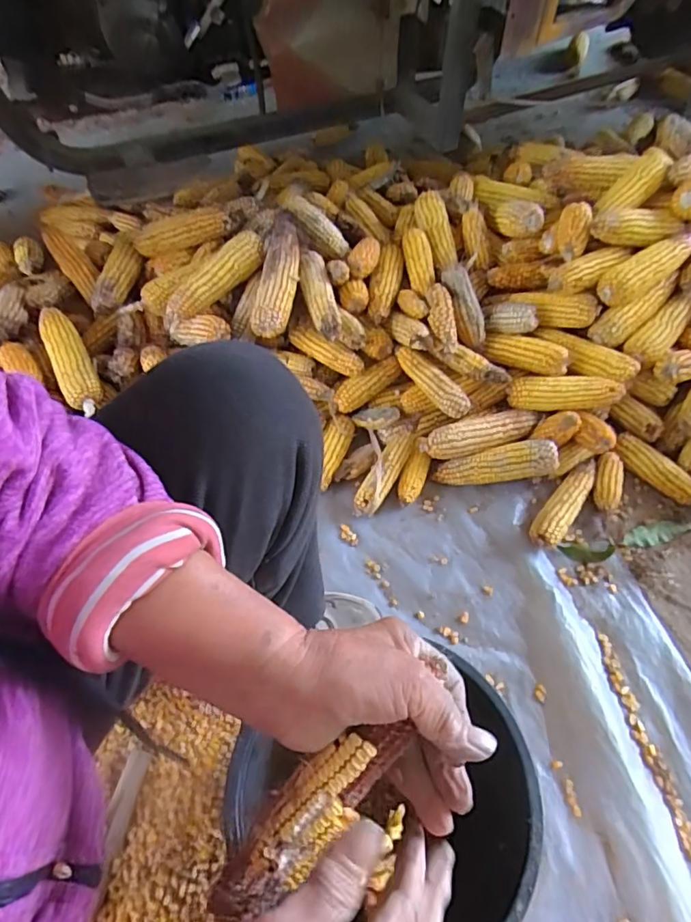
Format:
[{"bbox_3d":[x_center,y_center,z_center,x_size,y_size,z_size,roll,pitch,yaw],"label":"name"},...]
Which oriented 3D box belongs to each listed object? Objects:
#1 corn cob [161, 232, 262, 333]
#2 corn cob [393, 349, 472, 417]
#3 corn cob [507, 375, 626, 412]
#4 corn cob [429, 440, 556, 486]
[{"bbox_3d":[-0.174,-0.235,0.680,0.164,0.046,0.042,-42,63,-1],"label":"corn cob"},{"bbox_3d":[0.115,-0.109,0.706,0.032,0.036,0.128,-33,61,-18],"label":"corn cob"},{"bbox_3d":[0.287,-0.088,0.686,0.138,0.039,0.041,2,56,22],"label":"corn cob"},{"bbox_3d":[0.197,0.005,0.699,0.163,0.036,0.040,-12,53,24],"label":"corn cob"}]

